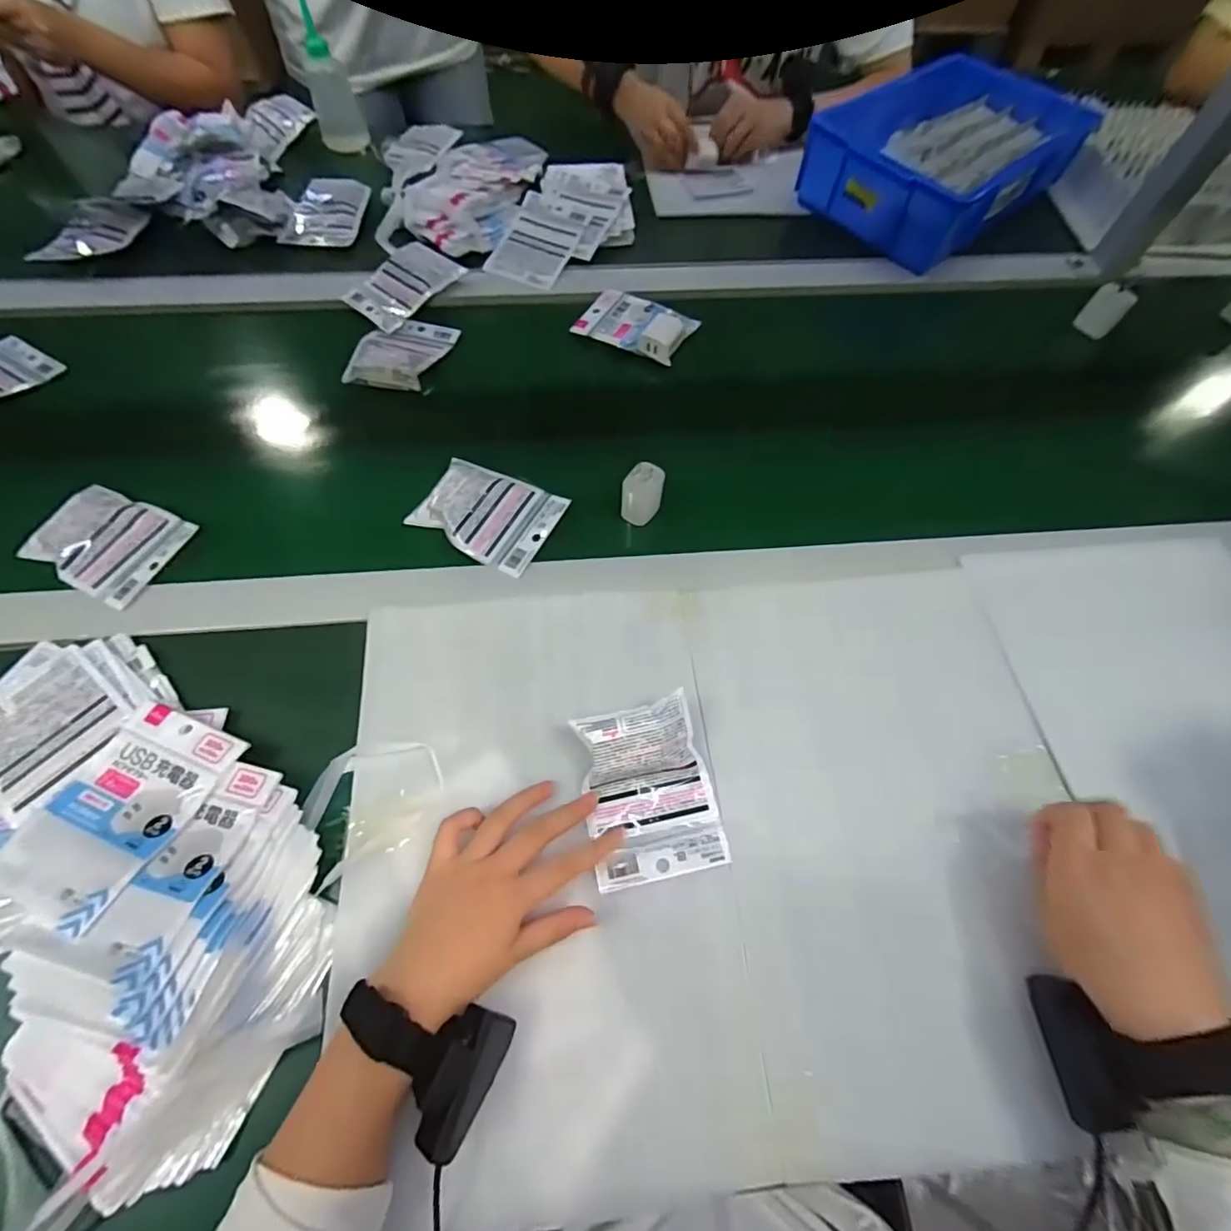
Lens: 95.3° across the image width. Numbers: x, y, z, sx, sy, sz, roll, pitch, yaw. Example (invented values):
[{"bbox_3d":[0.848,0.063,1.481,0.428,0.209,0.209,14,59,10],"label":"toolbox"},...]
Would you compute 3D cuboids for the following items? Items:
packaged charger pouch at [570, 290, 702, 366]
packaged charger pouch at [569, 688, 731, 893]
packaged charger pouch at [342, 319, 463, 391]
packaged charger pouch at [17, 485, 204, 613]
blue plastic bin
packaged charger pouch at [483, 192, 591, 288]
[{"bbox_3d":[0.025,-0.357,0.686,0.128,0.021,0.091,27,66,11],"label":"packaged charger pouch"},{"bbox_3d":[0.026,0.128,0.413,0.094,0.038,0.118,-12,65,-6],"label":"packaged charger pouch"},{"bbox_3d":[-0.250,-0.312,0.662,0.094,0.035,0.136,10,63,3],"label":"packaged charger pouch"},{"bbox_3d":[-0.469,-0.068,0.521,0.113,0.023,0.095,22,65,9],"label":"packaged charger pouch"},{"bbox_3d":[0.472,-0.660,0.795,0.391,0.091,0.232,-38,70,-19],"label":"blue plastic bin"},{"bbox_3d":[-0.100,-0.499,0.746,0.098,0.005,0.150,19,74,4],"label":"packaged charger pouch"}]

